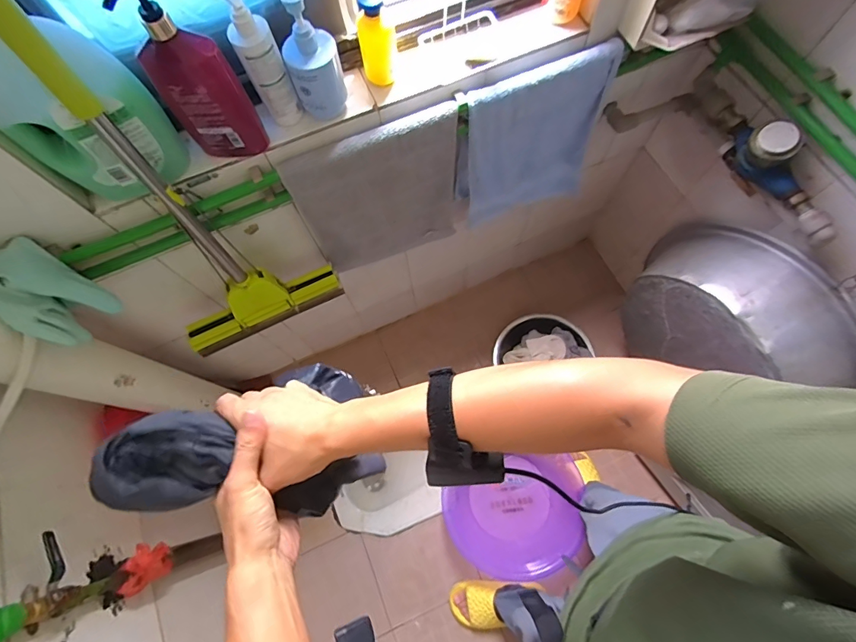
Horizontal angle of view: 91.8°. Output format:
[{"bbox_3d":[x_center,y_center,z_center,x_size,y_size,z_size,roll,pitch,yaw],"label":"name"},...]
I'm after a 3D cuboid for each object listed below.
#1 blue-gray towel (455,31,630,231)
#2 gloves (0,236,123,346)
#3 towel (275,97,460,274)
[{"bbox_3d":[0.219,-0.366,0.905,0.313,0.398,0.036,-19,70,-4],"label":"blue-gray towel"},{"bbox_3d":[-0.561,-0.038,0.606,0.125,0.129,0.102,33,75,13],"label":"gloves"},{"bbox_3d":[-0.086,-0.237,0.862,0.318,0.373,0.039,-25,71,-6],"label":"towel"}]

